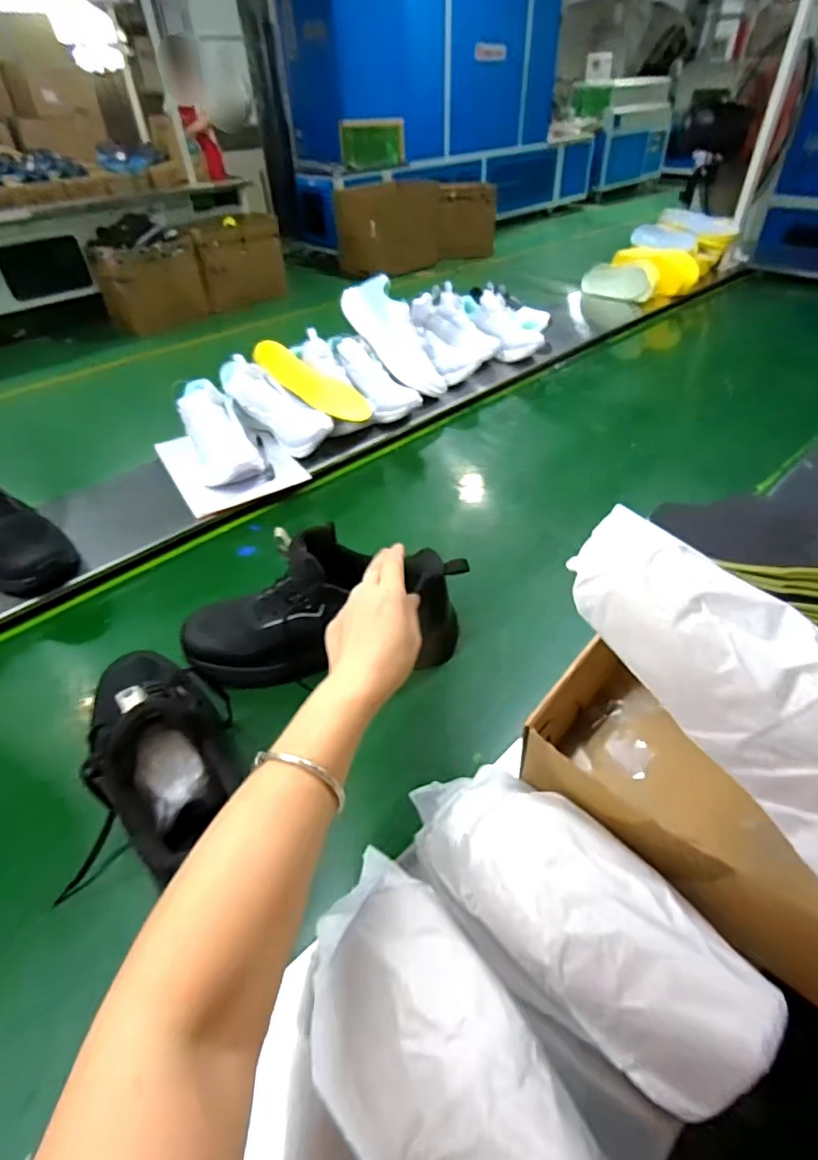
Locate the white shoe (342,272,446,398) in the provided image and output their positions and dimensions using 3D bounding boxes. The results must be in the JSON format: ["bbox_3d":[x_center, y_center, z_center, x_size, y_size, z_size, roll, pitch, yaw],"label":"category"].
[{"bbox_3d":[-0.021,-0.446,1.015,0.088,0.250,0.081,-25,22,45],"label":"white shoe"}]

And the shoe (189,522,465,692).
[{"bbox_3d":[-0.096,0.032,0.613,0.317,0.164,0.113,-7,43,-4],"label":"shoe"}]

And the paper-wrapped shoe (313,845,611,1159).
[{"bbox_3d":[0.004,0.273,0.323,0.114,0.098,0.216,-26,48,-23],"label":"paper-wrapped shoe"}]

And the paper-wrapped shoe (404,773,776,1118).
[{"bbox_3d":[0.100,0.223,0.380,0.101,0.091,0.268,-32,37,-28],"label":"paper-wrapped shoe"}]

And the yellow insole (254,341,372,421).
[{"bbox_3d":[-0.173,-0.346,0.956,0.234,0.024,0.074,34,50,3],"label":"yellow insole"}]

